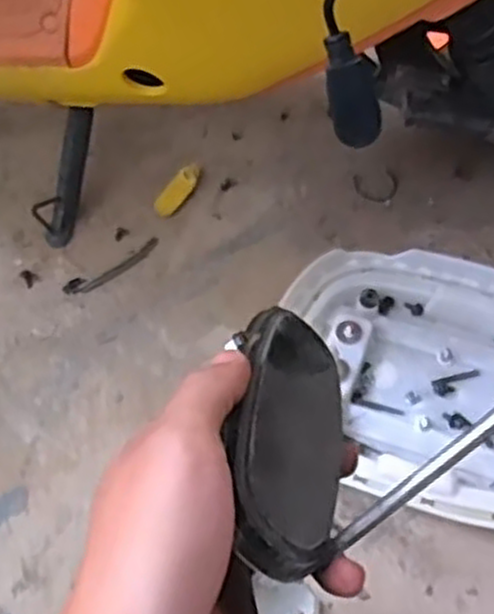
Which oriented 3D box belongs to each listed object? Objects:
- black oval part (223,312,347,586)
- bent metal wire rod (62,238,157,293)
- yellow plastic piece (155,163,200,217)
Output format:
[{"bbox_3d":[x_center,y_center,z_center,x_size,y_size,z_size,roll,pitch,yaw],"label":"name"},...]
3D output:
[{"bbox_3d":[0.016,0.044,0.295,0.010,0.051,0.119,-34,20,27],"label":"black oval part"},{"bbox_3d":[-0.150,-0.044,0.903,0.117,0.004,0.024,-29,64,-12],"label":"bent metal wire rod"},{"bbox_3d":[-0.080,-0.138,0.940,0.025,0.015,0.073,32,68,18],"label":"yellow plastic piece"}]

